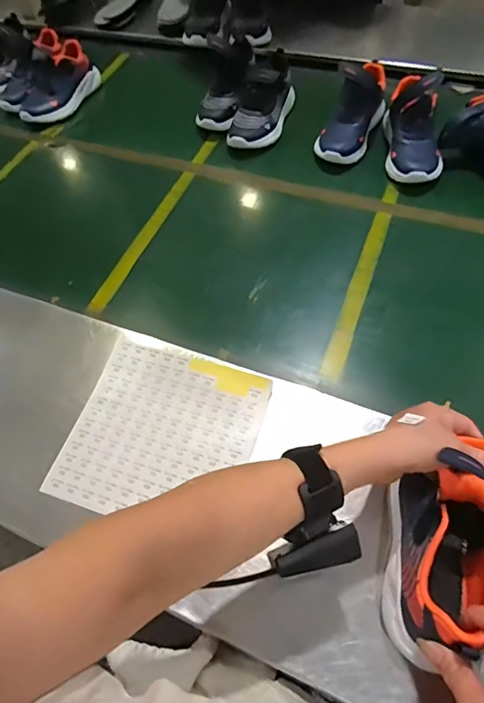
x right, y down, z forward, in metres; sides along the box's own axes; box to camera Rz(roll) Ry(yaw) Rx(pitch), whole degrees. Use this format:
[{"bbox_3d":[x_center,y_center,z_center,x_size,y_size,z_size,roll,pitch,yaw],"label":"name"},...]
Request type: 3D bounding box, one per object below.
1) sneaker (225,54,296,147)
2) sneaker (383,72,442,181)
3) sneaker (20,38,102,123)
[{"bbox_3d":[0.035,-0.462,0.799,0.090,0.096,0.187,15,60,14],"label":"sneaker"},{"bbox_3d":[0.288,-0.373,0.723,0.086,0.123,0.190,3,58,6],"label":"sneaker"},{"bbox_3d":[-0.373,-0.542,0.913,0.077,0.091,0.189,33,79,22],"label":"sneaker"}]

